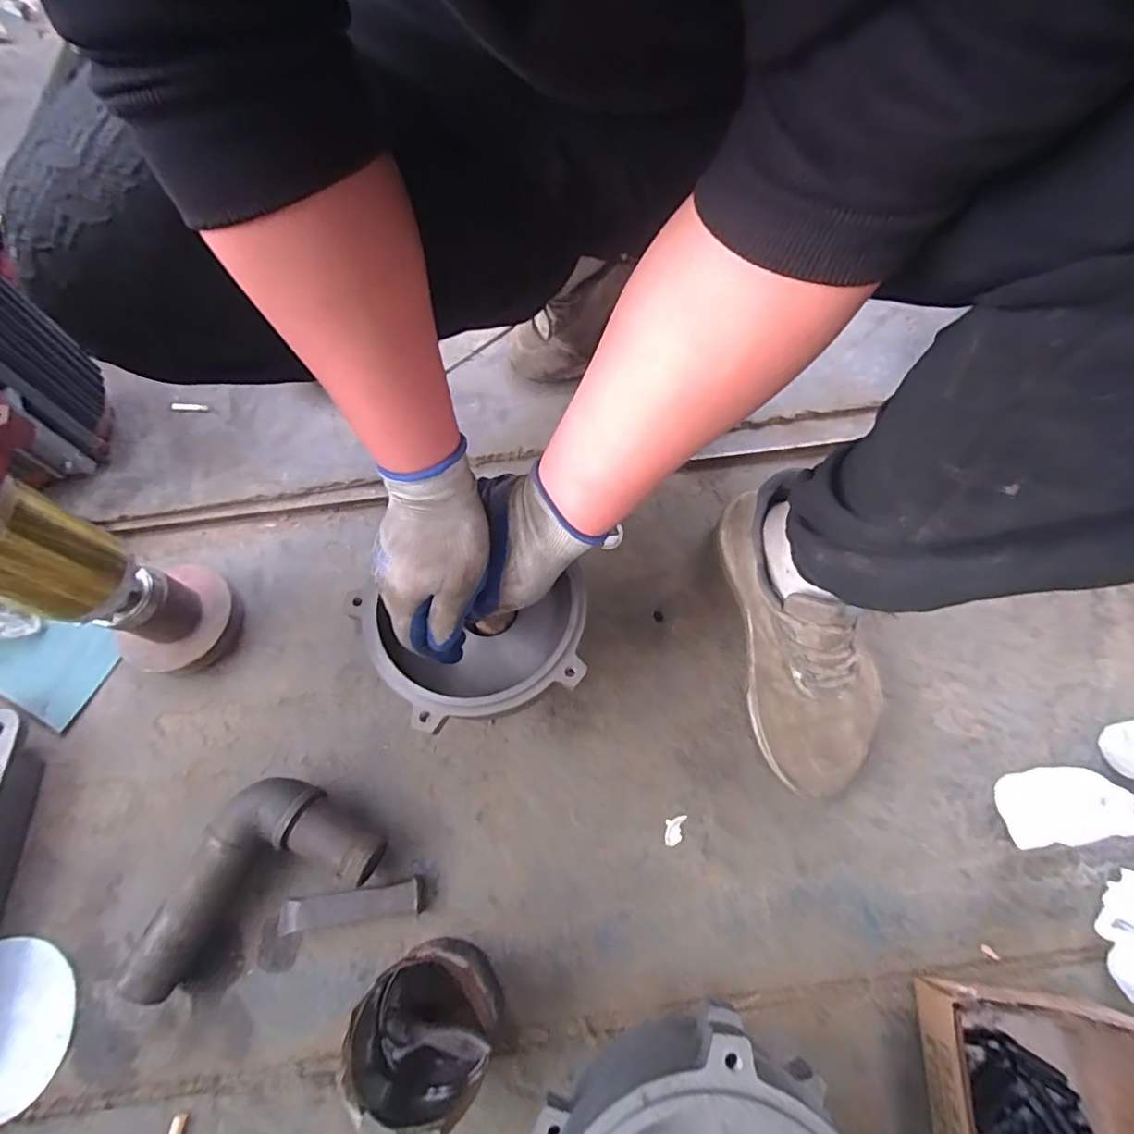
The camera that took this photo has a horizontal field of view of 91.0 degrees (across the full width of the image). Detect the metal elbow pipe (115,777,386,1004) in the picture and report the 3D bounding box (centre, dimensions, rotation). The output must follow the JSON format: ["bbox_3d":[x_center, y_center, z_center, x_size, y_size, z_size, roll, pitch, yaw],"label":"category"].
[{"bbox_3d":[-0.278,0.262,0.493,0.213,0.056,0.115,-27,70,-10],"label":"metal elbow pipe"}]

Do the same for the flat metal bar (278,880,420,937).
[{"bbox_3d":[-0.191,0.301,0.491,0.124,0.011,0.026,-9,68,-3],"label":"flat metal bar"}]

